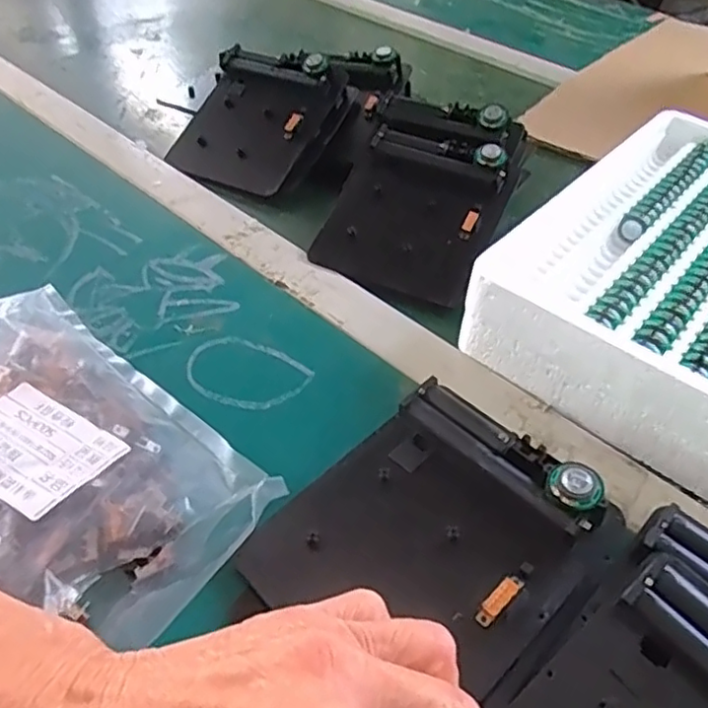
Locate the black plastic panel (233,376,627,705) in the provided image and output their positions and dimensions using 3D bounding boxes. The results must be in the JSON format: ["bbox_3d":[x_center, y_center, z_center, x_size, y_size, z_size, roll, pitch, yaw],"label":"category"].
[{"bbox_3d":[0.033,0.078,0.266,0.122,0.012,0.112,-42,55,-19],"label":"black plastic panel"}]

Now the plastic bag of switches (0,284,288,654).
[{"bbox_3d":[-0.157,0.058,0.273,0.203,0.039,0.181,31,51,26],"label":"plastic bag of switches"}]

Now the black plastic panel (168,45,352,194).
[{"bbox_3d":[-0.082,-0.192,0.523,0.111,0.024,0.127,22,79,21],"label":"black plastic panel"}]

